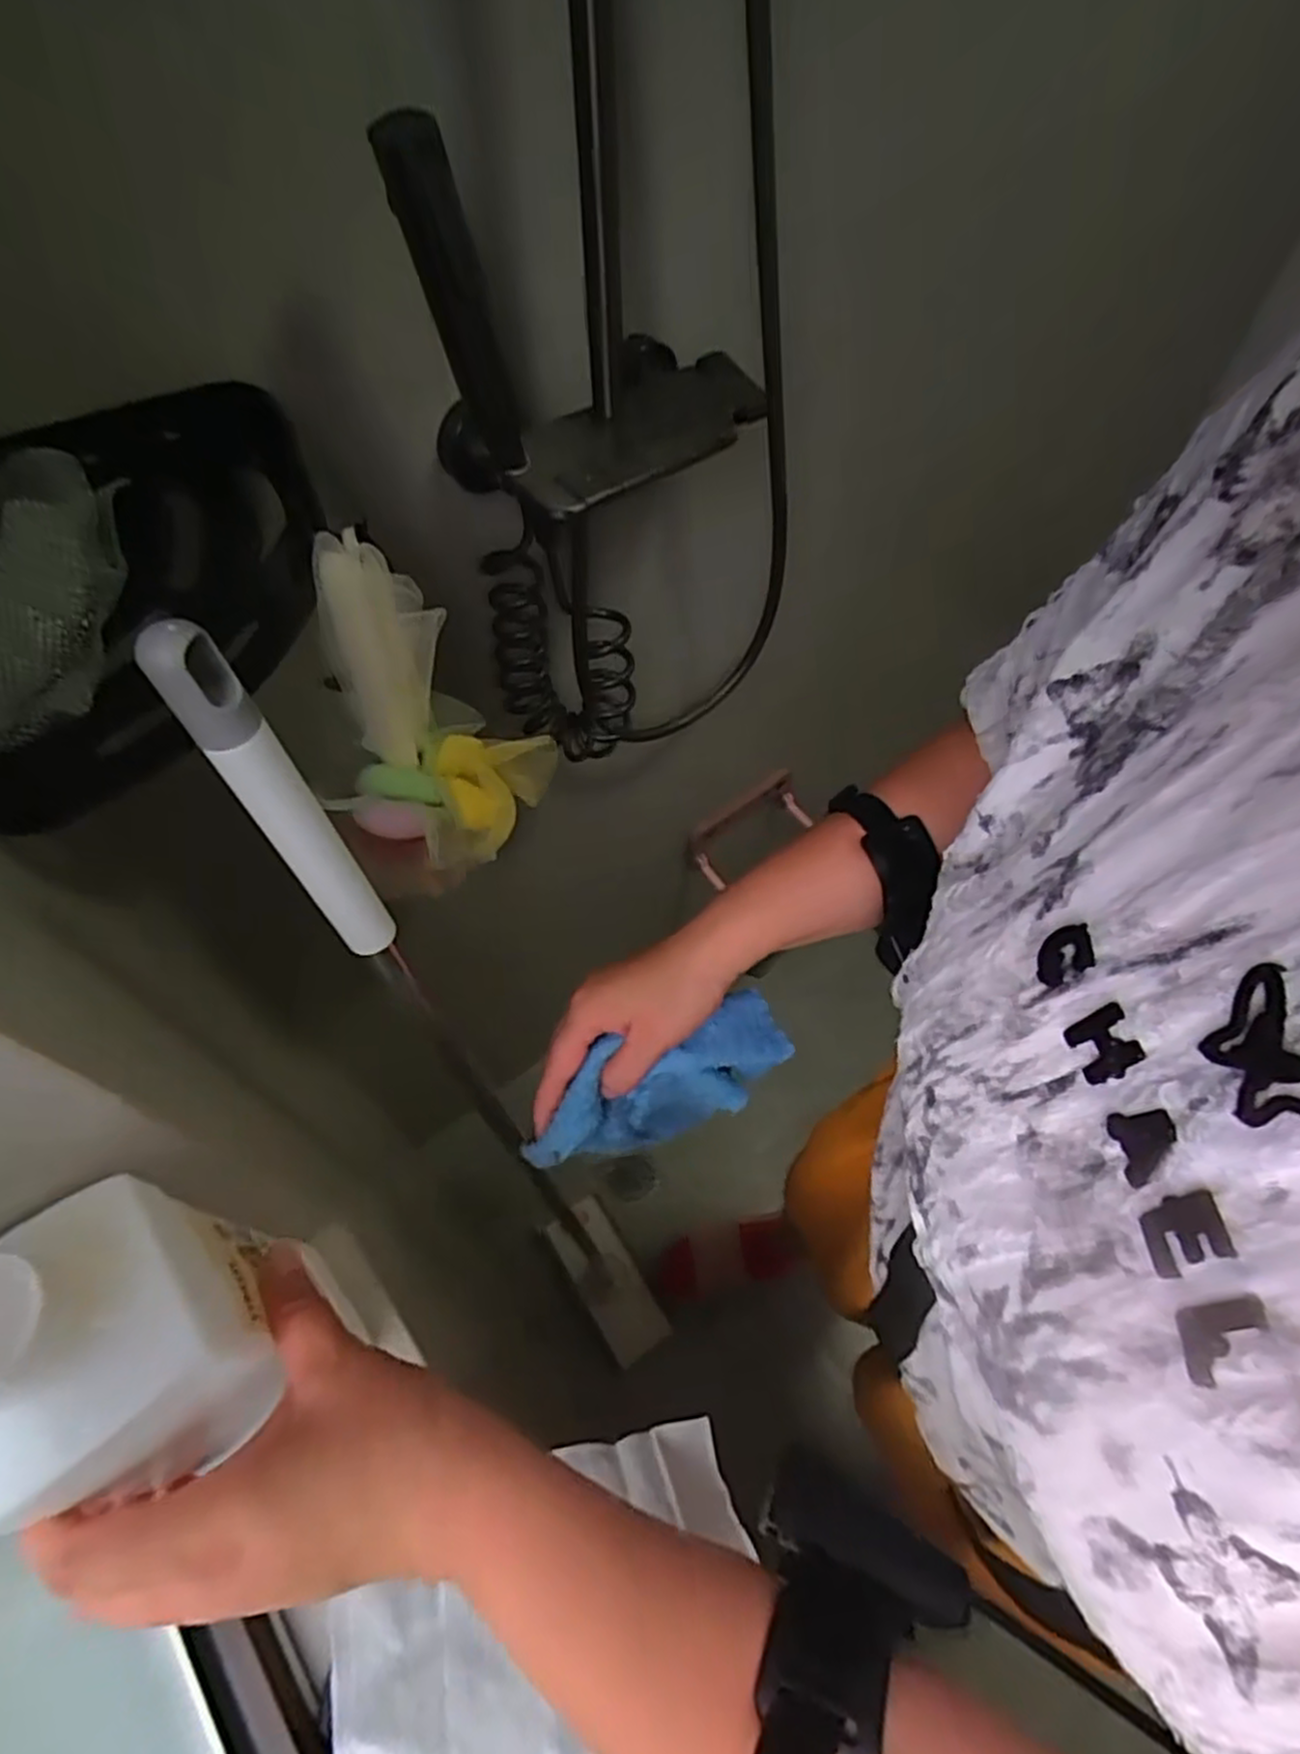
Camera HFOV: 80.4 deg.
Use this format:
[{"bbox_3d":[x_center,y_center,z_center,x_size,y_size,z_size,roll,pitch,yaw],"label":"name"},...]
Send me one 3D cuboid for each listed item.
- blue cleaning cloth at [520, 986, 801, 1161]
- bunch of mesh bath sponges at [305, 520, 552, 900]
[{"bbox_3d":[0.009,0.131,0.482,0.172,0.082,0.025,-14,31,-20],"label":"blue cleaning cloth"},{"bbox_3d":[-0.140,-0.095,0.469,0.090,0.183,0.131,28,61,17],"label":"bunch of mesh bath sponges"}]

